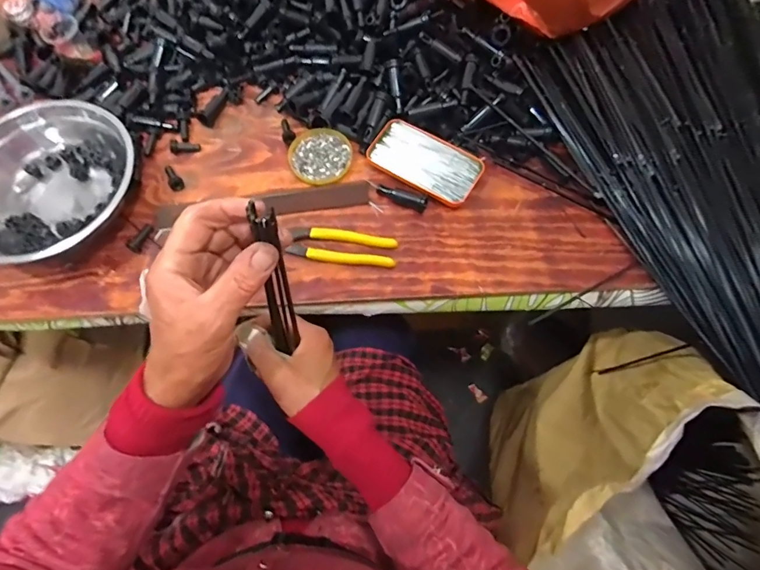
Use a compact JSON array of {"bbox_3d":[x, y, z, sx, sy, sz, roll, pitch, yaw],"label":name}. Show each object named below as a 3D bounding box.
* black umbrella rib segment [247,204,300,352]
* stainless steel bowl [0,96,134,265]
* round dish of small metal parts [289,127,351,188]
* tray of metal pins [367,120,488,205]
[{"bbox_3d":[-0.077,-0.001,0.320,0.019,0.137,0.023,9,49,4],"label":"black umbrella rib segment"},{"bbox_3d":[-0.408,-0.122,0.534,0.211,0.060,0.216,0,69,0],"label":"stainless steel bowl"},{"bbox_3d":[-0.080,-0.175,0.580,0.081,0.008,0.090,-8,69,-3],"label":"round dish of small metal parts"},{"bbox_3d":[0.059,-0.162,0.565,0.143,0.021,0.076,30,72,11],"label":"tray of metal pins"}]

